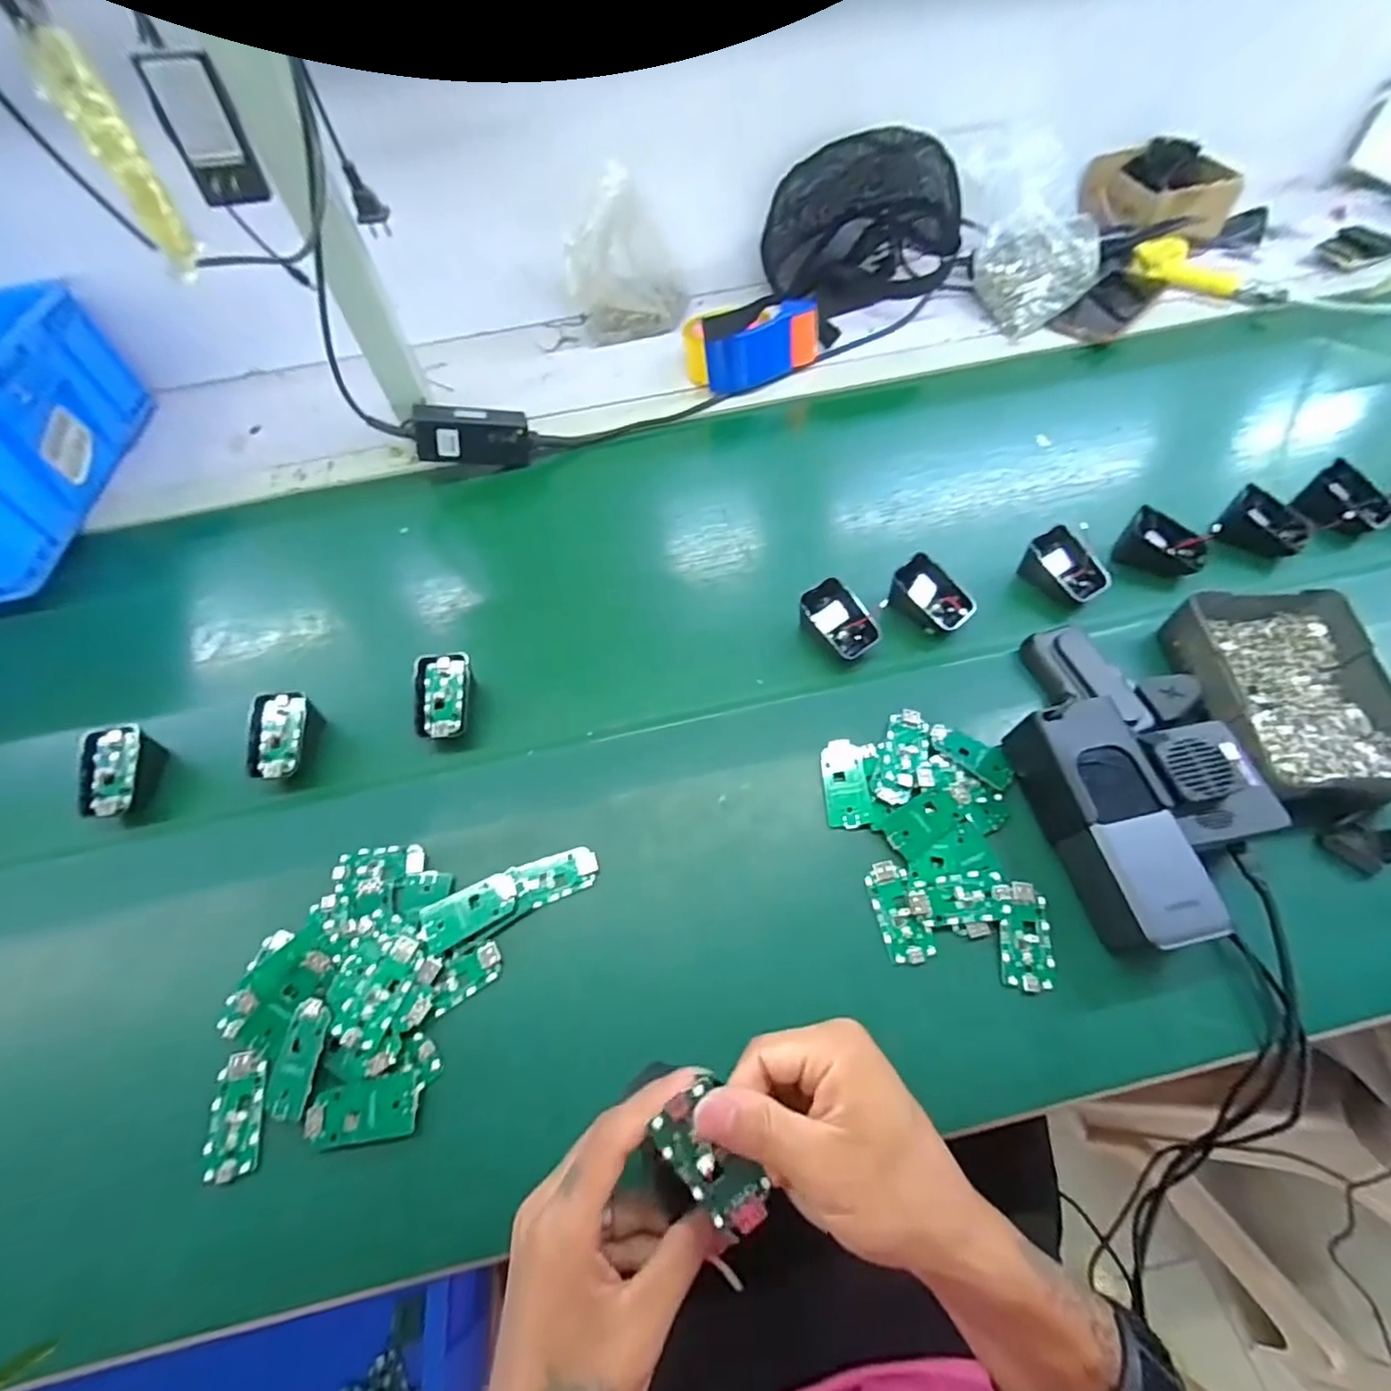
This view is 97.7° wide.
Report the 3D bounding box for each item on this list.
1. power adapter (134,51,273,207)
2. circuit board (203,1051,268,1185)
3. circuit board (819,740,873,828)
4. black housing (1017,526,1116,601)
[{"bbox_3d":[-0.362,-0.416,0.450,0.047,0.078,0.029,-25,58,-12],"label":"power adapter"},{"bbox_3d":[-0.275,0.251,0.364,0.031,0.008,0.063,-8,56,-1],"label":"circuit board"},{"bbox_3d":[0.110,0.064,0.448,0.030,0.008,0.065,-3,56,2],"label":"circuit board"},{"bbox_3d":[0.323,-0.111,0.530,0.045,0.035,0.065,-34,61,-17],"label":"black housing"}]

